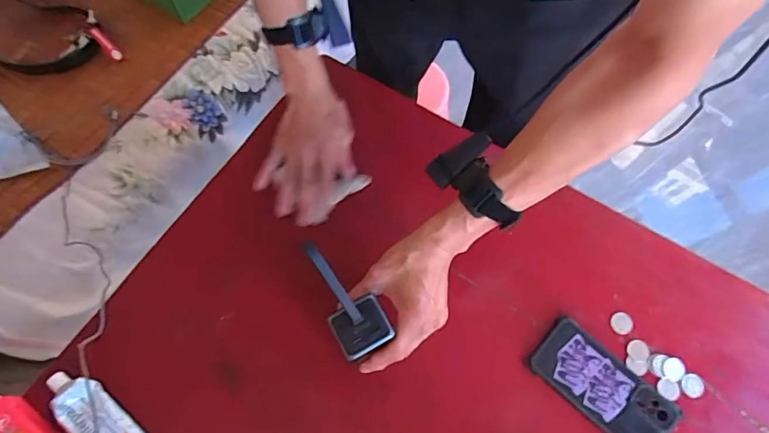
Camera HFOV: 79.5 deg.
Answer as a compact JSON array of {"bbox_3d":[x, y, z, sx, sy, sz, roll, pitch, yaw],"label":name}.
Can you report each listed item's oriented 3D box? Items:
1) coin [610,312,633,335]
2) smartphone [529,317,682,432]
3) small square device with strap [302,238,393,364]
[{"bbox_3d":[0.286,0.129,0.558,0.025,0.004,0.025,0,69,0],"label":"coin"},{"bbox_3d":[0.248,0.195,0.527,0.157,0.010,0.083,41,74,15],"label":"smartphone"},{"bbox_3d":[-0.037,0.072,0.410,0.050,0.121,0.034,-35,37,-12],"label":"small square device with strap"}]

